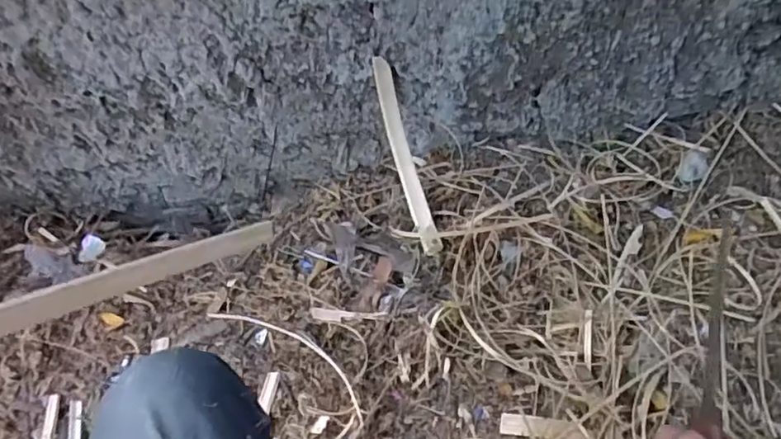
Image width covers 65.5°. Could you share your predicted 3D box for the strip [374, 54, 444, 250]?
[{"bbox_3d":[0.024,-0.098,0.961,0.028,0.307,0.048,-17,5,-8],"label":"strip"}]

